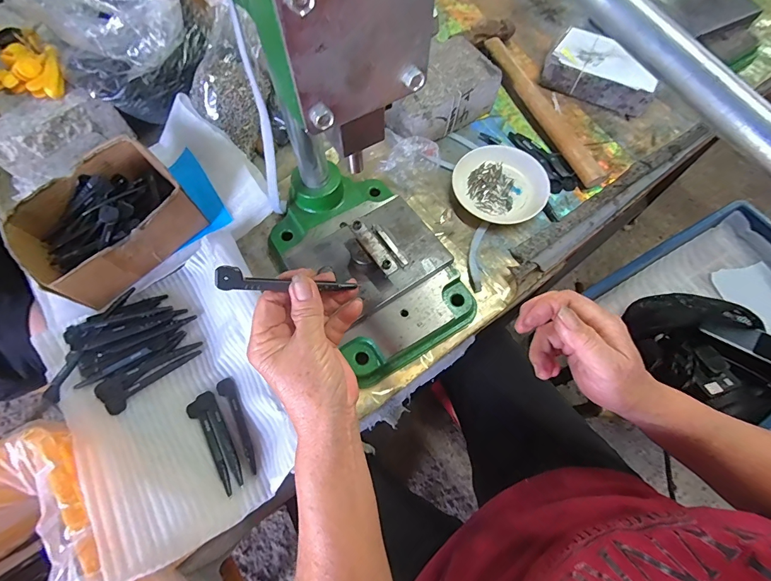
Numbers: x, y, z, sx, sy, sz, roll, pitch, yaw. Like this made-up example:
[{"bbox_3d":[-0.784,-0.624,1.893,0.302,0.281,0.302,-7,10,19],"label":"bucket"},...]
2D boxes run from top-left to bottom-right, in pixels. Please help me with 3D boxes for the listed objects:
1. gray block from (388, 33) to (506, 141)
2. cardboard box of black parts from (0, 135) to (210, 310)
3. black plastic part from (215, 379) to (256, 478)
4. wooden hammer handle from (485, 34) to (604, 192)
[{"bbox_3d":[0.069,-0.272,0.524,0.160,0.062,0.094,-31,70,-14],"label":"gray block"},{"bbox_3d":[-0.311,-0.078,0.431,0.128,0.069,0.170,40,71,15],"label":"cardboard box of black parts"},{"bbox_3d":[-0.147,0.132,0.377,0.017,0.004,0.099,-26,69,-12],"label":"black plastic part"},{"bbox_3d":[0.224,-0.262,0.542,0.030,0.029,0.285,-21,68,-10],"label":"wooden hammer handle"}]

